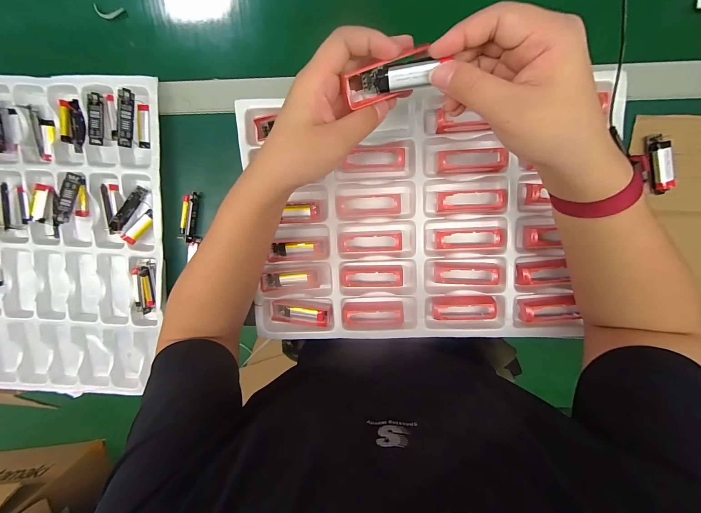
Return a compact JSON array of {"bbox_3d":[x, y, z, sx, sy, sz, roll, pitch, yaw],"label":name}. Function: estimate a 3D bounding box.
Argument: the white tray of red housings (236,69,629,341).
[{"bbox_3d":[0.080,-0.043,0.384,0.418,0.032,0.305,-1,99,5],"label":"white tray of red housings"}]

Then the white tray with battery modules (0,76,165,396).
[{"bbox_3d":[-0.416,-0.013,0.430,0.315,0.036,0.456,5,98,5],"label":"white tray with battery modules"}]

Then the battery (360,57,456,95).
[{"bbox_3d":[0.035,-0.139,0.230,0.056,0.013,0.020,3,99,24],"label":"battery"}]

